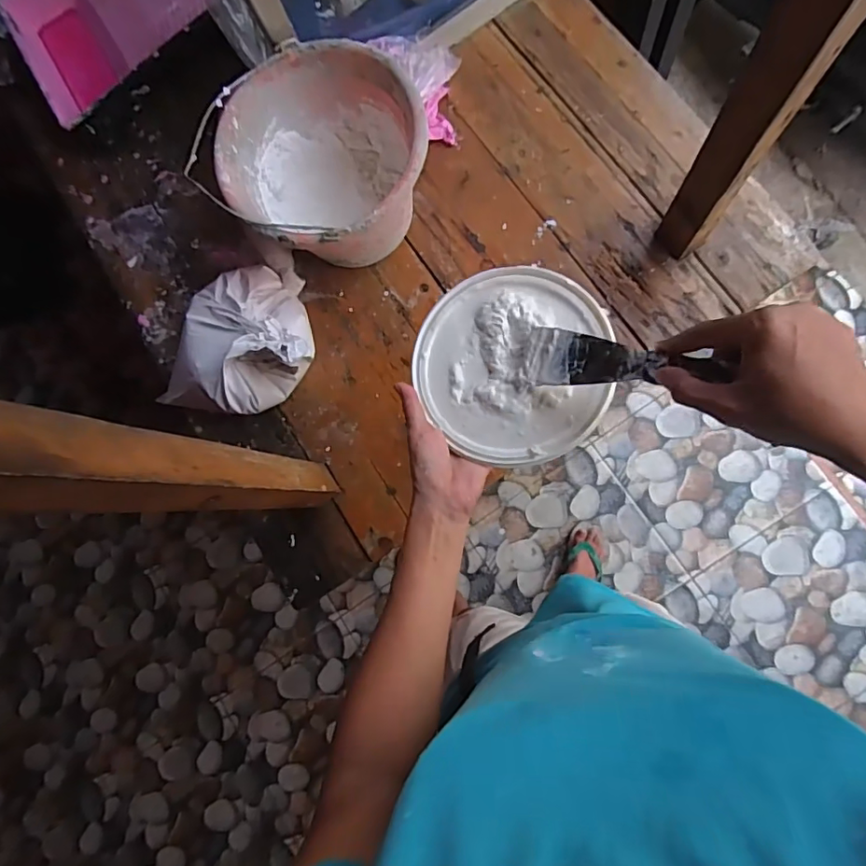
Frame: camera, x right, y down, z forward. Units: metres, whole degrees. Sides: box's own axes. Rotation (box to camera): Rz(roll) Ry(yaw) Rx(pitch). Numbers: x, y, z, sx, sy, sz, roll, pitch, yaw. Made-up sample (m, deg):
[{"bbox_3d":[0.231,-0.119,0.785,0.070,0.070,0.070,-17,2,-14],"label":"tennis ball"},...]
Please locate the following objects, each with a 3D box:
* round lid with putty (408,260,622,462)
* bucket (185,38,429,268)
[{"bbox_3d":[0.071,-0.061,0.470,0.167,0.027,0.175,-1,84,6],"label":"round lid with putty"},{"bbox_3d":[-0.126,-0.317,0.657,0.242,0.160,0.225,-1,83,10],"label":"bucket"}]

